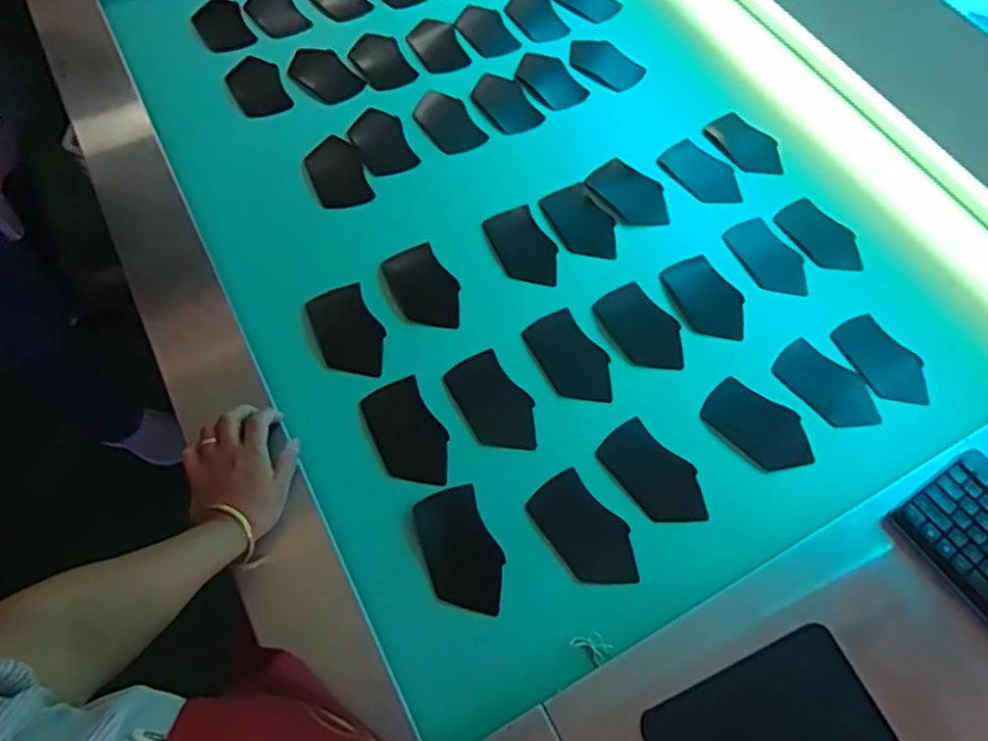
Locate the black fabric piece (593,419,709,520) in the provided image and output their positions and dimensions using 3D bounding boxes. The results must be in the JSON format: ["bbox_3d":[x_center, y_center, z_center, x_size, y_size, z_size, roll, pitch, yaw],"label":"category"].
[{"bbox_3d":[0.177,0.115,0.731,0.073,0.004,0.127,-34,68,-20],"label":"black fabric piece"}]

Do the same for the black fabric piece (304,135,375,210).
[{"bbox_3d":[-0.219,-0.276,0.923,0.076,0.010,0.137,-18,60,-14],"label":"black fabric piece"}]

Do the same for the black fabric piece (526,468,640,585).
[{"bbox_3d":[0.097,0.170,0.697,0.073,0.004,0.127,-31,67,-19],"label":"black fabric piece"}]

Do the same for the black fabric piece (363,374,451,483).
[{"bbox_3d":[-0.095,0.071,0.732,0.071,0.004,0.129,-22,64,-15],"label":"black fabric piece"}]

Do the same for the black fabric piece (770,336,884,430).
[{"bbox_3d":[0.407,0.019,0.808,0.079,0.006,0.127,-36,67,-17],"label":"black fabric piece"}]

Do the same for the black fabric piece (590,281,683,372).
[{"bbox_3d":[0.182,-0.050,0.816,0.080,0.008,0.123,-37,72,-18],"label":"black fabric piece"}]

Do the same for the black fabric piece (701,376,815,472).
[{"bbox_3d":[0.304,0.065,0.763,0.074,0.006,0.125,-43,70,-11],"label":"black fabric piece"}]

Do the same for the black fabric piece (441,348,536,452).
[{"bbox_3d":[-0.001,0.037,0.758,0.075,0.006,0.130,-27,65,-14],"label":"black fabric piece"}]

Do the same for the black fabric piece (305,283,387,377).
[{"bbox_3d":[-0.173,-0.045,0.786,0.075,0.006,0.123,-24,69,-19],"label":"black fabric piece"}]

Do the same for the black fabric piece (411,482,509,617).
[{"bbox_3d":[-0.032,0.180,0.668,0.070,0.005,0.128,-16,63,-12],"label":"black fabric piece"}]

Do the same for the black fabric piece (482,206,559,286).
[{"bbox_3d":[0.039,-0.161,0.868,0.072,0.005,0.127,-23,65,-16],"label":"black fabric piece"}]

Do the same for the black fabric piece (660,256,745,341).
[{"bbox_3d":[0.273,-0.092,0.849,0.084,0.004,0.124,-18,64,-13],"label":"black fabric piece"}]

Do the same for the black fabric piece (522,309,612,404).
[{"bbox_3d":[0.093,-0.015,0.793,0.075,0.004,0.127,-23,65,-16],"label":"black fabric piece"}]

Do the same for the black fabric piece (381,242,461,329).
[{"bbox_3d":[-0.088,-0.103,0.825,0.074,0.013,0.123,-29,67,-18],"label":"black fabric piece"}]

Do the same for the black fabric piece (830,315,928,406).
[{"bbox_3d":[0.484,-0.012,0.823,0.073,0.005,0.126,-28,67,-13],"label":"black fabric piece"}]

